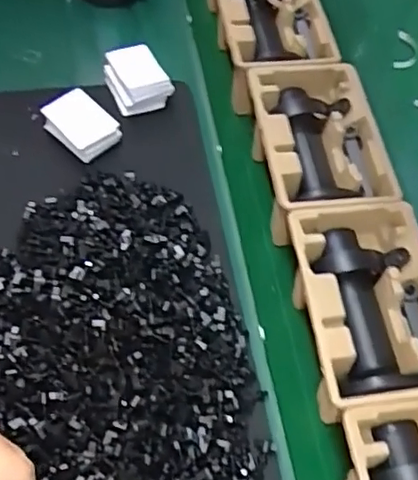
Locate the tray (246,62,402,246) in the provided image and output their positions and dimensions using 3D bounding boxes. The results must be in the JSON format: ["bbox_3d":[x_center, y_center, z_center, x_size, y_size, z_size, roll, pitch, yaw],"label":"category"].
[{"bbox_3d":[0.138,-0.118,0.789,0.156,0.091,0.234,-5,60,-7],"label":"tray"}]

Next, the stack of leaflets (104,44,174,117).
[{"bbox_3d":[-0.102,-0.231,0.858,0.078,0.056,0.083,-21,64,-15],"label":"stack of leaflets"}]

